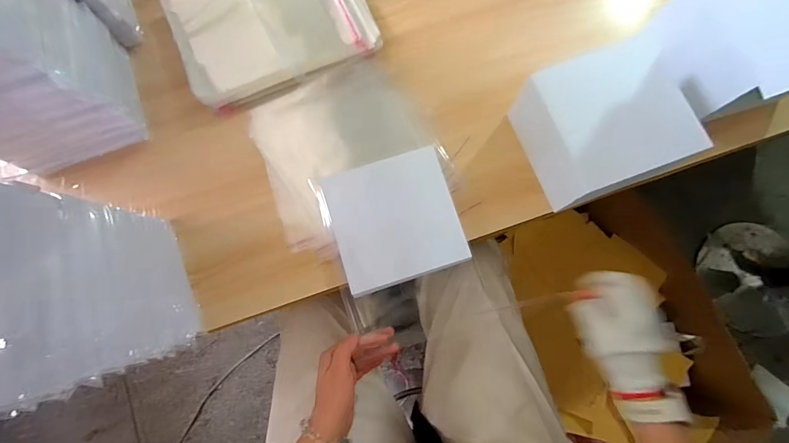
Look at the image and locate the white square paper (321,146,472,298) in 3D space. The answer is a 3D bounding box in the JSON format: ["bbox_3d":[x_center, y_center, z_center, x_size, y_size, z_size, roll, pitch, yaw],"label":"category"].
[{"bbox_3d":[0.001,-0.002,0.457,0.150,0.019,0.152,-17,78,-3],"label":"white square paper"}]

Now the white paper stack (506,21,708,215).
[{"bbox_3d":[0.239,-0.110,0.429,0.163,0.102,0.150,-20,78,-4],"label":"white paper stack"}]

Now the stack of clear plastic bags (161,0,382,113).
[{"bbox_3d":[-0.169,-0.286,0.507,0.269,0.038,0.207,-24,79,-5],"label":"stack of clear plastic bags"}]

